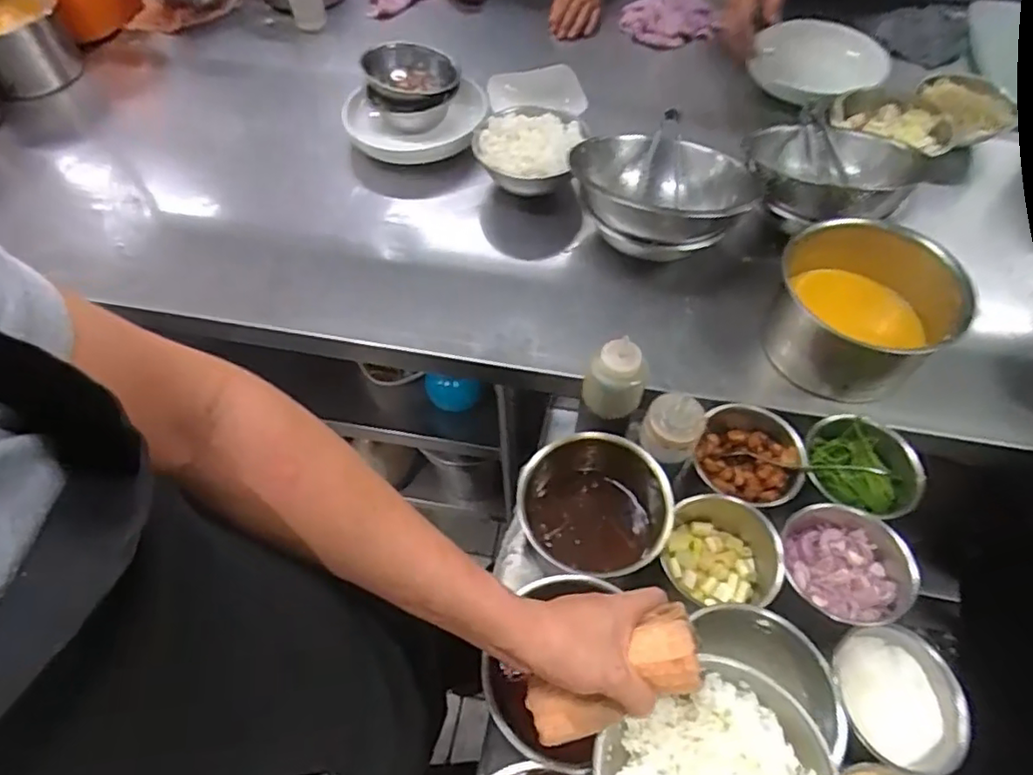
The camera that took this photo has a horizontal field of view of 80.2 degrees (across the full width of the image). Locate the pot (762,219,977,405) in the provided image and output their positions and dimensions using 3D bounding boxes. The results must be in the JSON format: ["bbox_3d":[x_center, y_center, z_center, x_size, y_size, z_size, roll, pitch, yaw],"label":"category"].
[{"bbox_3d":[0.393,-0.085,0.725,0.183,0.125,0.167,0,58,1],"label":"pot"}]

